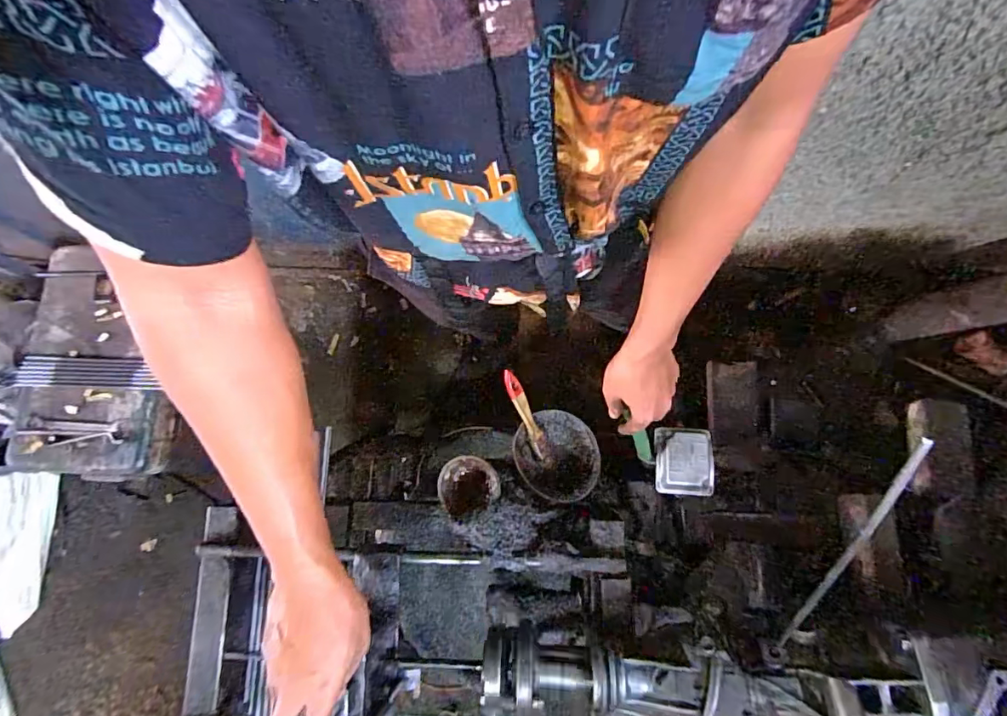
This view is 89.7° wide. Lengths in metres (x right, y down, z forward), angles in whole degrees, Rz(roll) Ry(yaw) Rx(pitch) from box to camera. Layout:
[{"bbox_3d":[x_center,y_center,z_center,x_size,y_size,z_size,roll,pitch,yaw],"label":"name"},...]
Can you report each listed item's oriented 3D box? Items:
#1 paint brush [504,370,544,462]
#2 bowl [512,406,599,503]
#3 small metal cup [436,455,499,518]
[{"bbox_3d":[0.030,0.077,0.692,0.021,0.016,0.135,-25,111,-6],"label":"paint brush"},{"bbox_3d":[0.074,0.137,0.717,0.114,0.040,0.127,-38,81,-8],"label":"bowl"},{"bbox_3d":[-0.049,0.169,0.673,0.080,0.055,0.075,0,78,-1],"label":"small metal cup"}]

